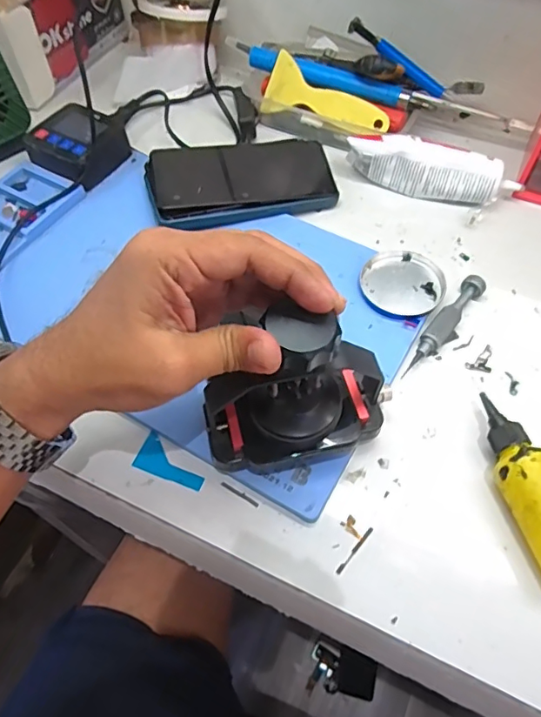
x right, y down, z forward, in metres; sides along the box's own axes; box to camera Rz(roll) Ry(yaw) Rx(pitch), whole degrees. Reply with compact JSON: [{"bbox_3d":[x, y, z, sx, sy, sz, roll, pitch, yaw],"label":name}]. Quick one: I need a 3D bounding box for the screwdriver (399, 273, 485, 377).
[{"bbox_3d":[0.128,-0.025,0.387,0.016,0.014,0.102,37,65,21],"label":"screwdriver"}]

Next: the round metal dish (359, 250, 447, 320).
[{"bbox_3d":[0.102,-0.058,0.404,0.063,0.004,0.061,-3,58,4],"label":"round metal dish"}]

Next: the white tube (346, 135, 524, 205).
[{"bbox_3d":[0.141,-0.167,0.460,0.146,0.042,0.031,16,60,10],"label":"white tube"}]

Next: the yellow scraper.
[{"bbox_3d":[0.049,-0.238,0.500,0.122,0.053,0.006,36,29,8],"label":"yellow scraper"}]

